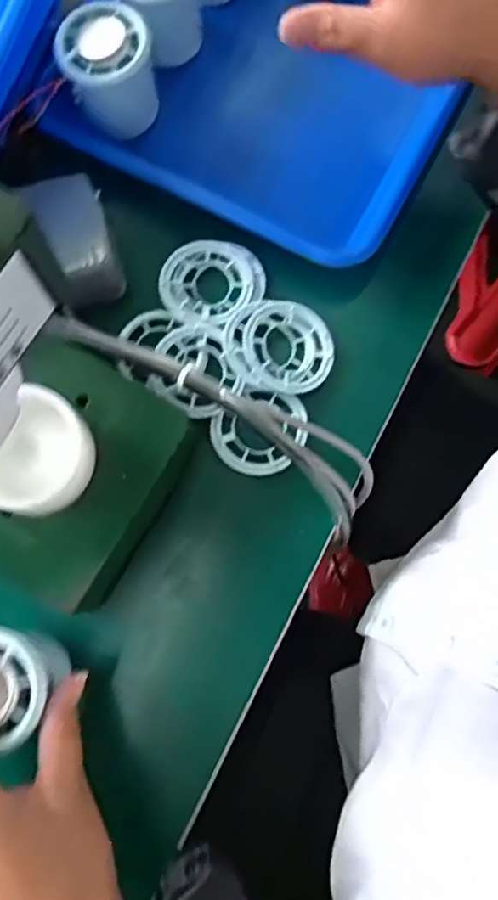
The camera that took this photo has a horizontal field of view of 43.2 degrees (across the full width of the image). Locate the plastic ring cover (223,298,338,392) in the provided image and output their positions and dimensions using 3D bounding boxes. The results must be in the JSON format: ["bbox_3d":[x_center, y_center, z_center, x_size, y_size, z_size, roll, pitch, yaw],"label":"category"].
[{"bbox_3d":[0.018,-0.063,0.384,0.066,0.014,0.056,12,73,-9],"label":"plastic ring cover"}]

